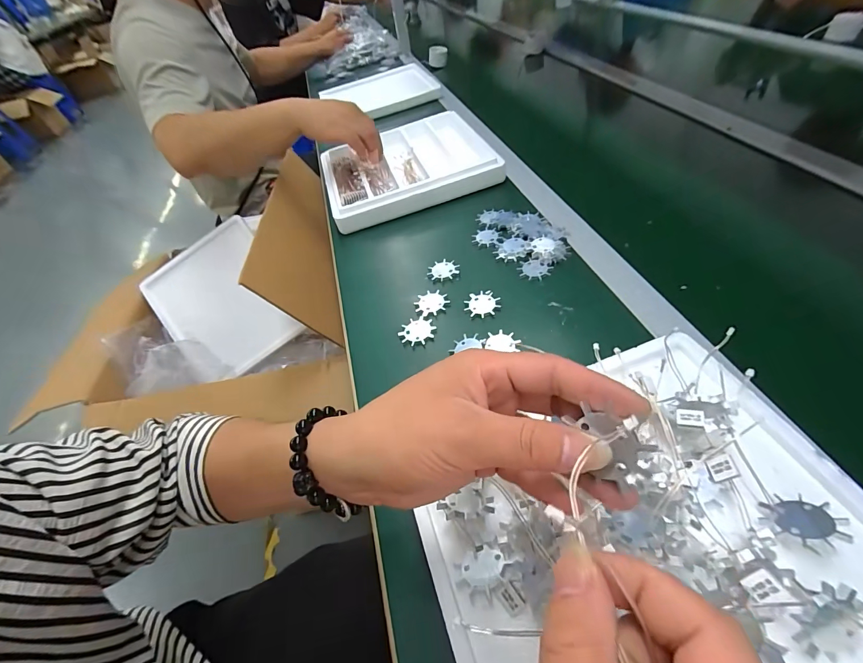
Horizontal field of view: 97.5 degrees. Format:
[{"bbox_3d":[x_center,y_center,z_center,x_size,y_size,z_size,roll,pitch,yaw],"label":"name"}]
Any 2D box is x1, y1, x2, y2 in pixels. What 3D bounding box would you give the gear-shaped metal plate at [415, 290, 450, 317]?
[{"bbox_3d":[0.000,-0.034,0.446,0.039,0.004,0.034,-22,59,-3],"label":"gear-shaped metal plate"}]

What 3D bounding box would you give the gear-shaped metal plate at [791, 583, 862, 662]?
[{"bbox_3d":[0.211,0.155,0.199,0.038,0.041,0.005,-42,9,4],"label":"gear-shaped metal plate"}]

